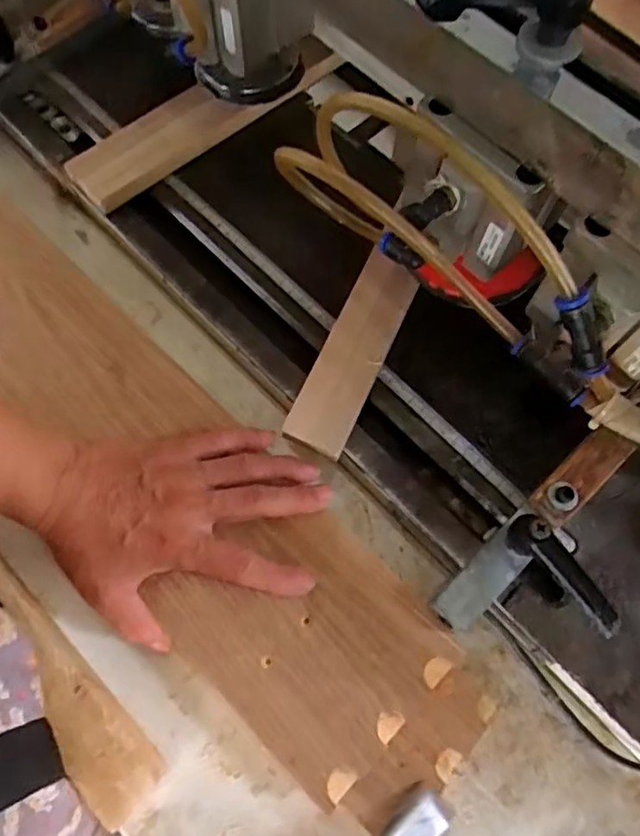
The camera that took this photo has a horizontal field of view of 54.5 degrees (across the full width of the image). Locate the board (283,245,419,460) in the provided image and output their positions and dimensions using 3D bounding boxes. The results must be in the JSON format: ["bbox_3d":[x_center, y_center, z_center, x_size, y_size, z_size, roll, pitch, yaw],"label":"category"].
[{"bbox_3d":[0.023,-0.045,0.416,0.041,0.012,0.144,24,72,8],"label":"board"}]

